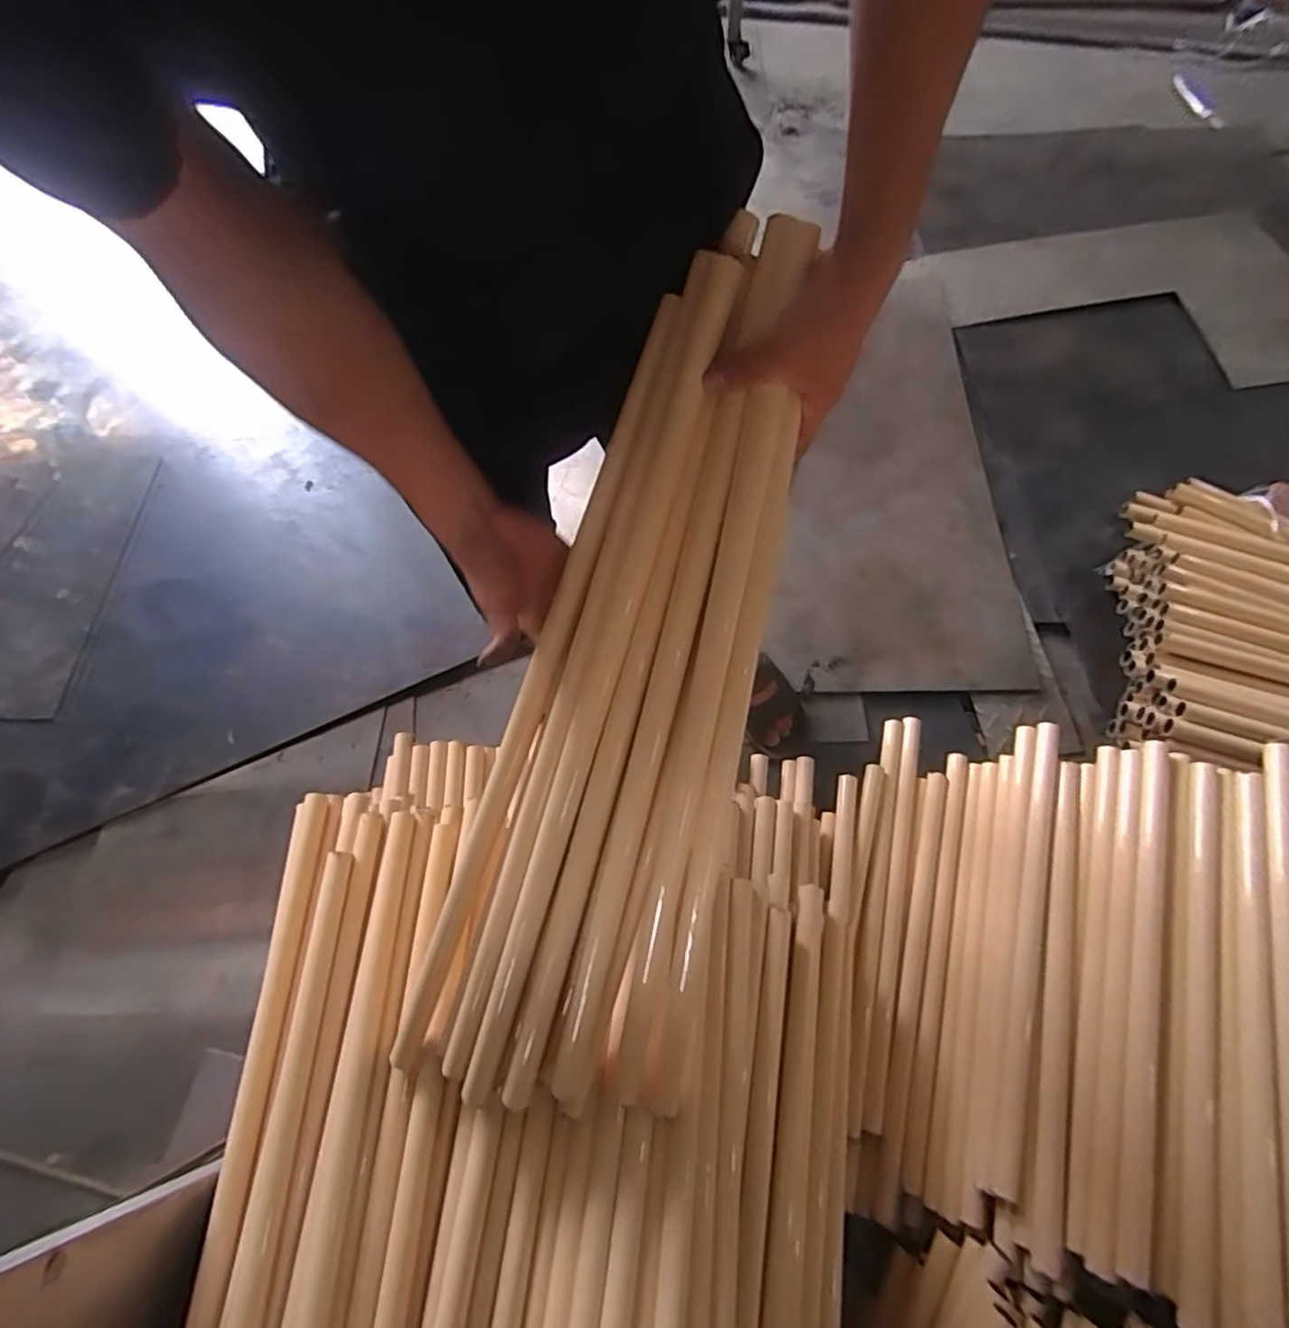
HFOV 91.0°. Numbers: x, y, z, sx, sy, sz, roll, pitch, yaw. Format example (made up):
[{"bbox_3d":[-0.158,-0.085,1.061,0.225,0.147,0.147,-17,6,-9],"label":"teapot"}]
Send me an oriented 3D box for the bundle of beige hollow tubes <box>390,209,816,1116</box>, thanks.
[{"bbox_3d":[-0.016,0.047,0.562,0.246,0.067,0.787,17,101,10],"label":"bundle of beige hollow tubes"}]

